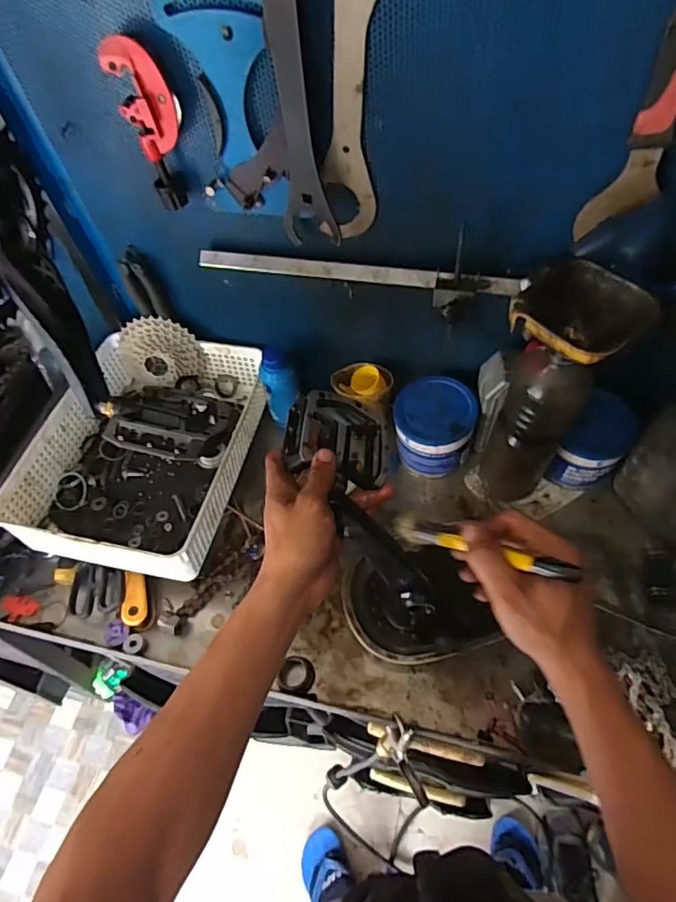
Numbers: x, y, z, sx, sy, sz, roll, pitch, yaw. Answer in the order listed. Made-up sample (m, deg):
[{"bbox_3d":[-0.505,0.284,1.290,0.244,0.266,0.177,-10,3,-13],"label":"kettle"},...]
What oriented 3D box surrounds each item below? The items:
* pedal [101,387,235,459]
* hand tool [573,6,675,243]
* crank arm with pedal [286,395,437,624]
[{"bbox_3d":[-0.156,-0.031,0.511,0.101,0.020,0.109,8,30,-6],"label":"pedal"},{"bbox_3d":[0.245,-0.264,0.411,0.047,0.217,0.019,1,57,3],"label":"hand tool"},{"bbox_3d":[0.035,0.062,0.525,0.105,0.075,0.255,-28,105,-15],"label":"crank arm with pedal"}]

